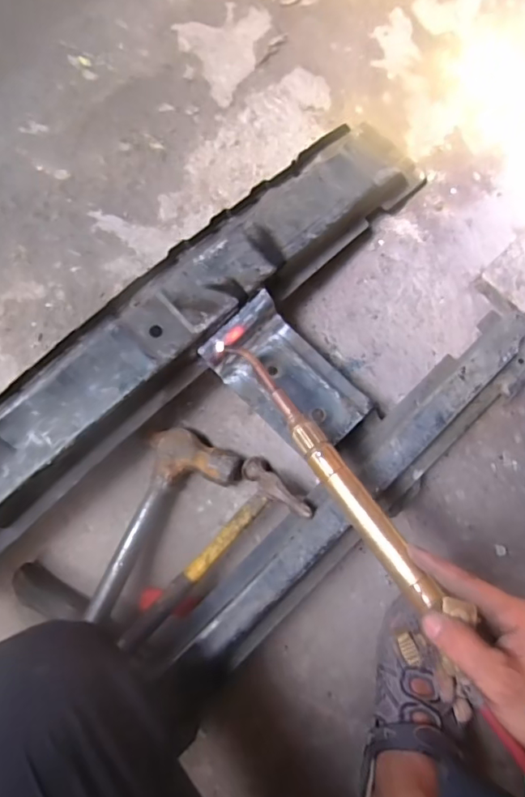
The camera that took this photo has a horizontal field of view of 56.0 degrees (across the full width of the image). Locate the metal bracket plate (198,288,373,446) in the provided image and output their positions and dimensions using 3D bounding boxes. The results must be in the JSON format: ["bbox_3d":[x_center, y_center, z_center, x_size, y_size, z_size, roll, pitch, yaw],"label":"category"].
[{"bbox_3d":[0.025,-0.020,0.534,0.096,0.036,0.170,-42,83,-7],"label":"metal bracket plate"}]

